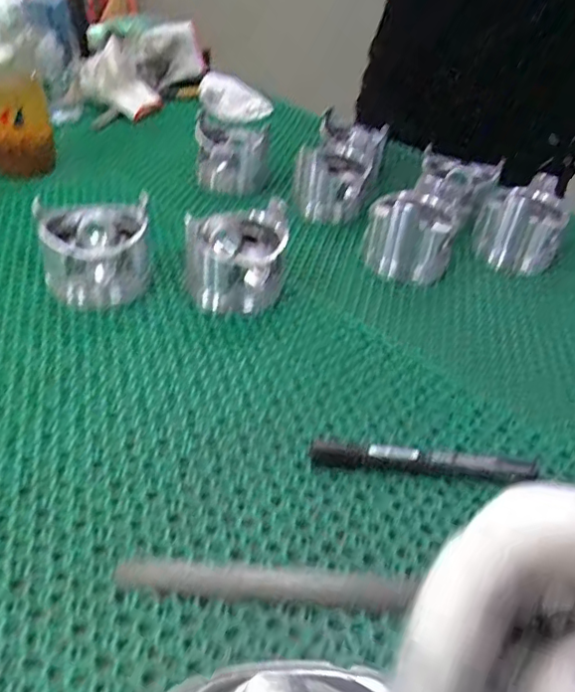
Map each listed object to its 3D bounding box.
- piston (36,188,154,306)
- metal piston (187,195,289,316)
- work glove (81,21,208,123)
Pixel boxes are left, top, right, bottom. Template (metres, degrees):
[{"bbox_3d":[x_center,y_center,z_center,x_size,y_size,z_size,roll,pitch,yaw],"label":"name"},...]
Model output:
[{"bbox_3d":[-0.162,-0.083,0.495,0.083,0.072,0.098,-1,39,-11],"label":"piston"},{"bbox_3d":[-0.045,-0.087,0.517,0.083,0.075,0.095,4,39,-4],"label":"metal piston"},{"bbox_3d":[-0.227,-0.446,0.915,0.117,0.091,0.272,13,39,7],"label":"work glove"}]

